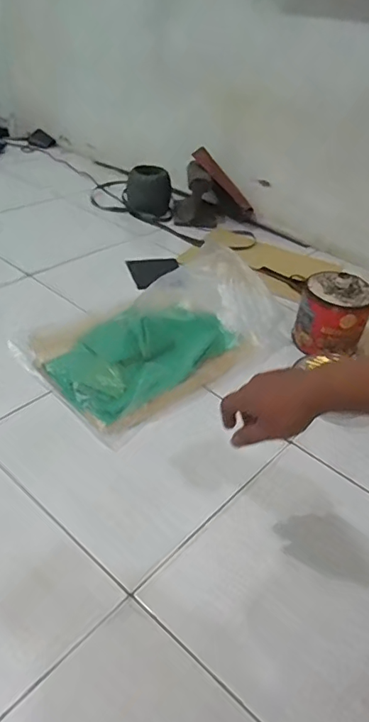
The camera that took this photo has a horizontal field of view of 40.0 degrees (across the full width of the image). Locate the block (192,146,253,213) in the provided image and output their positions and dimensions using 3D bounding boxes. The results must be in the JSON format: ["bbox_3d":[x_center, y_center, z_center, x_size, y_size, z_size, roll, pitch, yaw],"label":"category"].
[{"bbox_3d":[0.132,-0.587,1.657,0.265,0.040,0.033,42,35,-20],"label":"block"}]

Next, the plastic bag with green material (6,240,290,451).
[{"bbox_3d":[-0.058,-0.083,1.070,0.490,0.154,0.352,-29,51,-36],"label":"plastic bag with green material"}]

